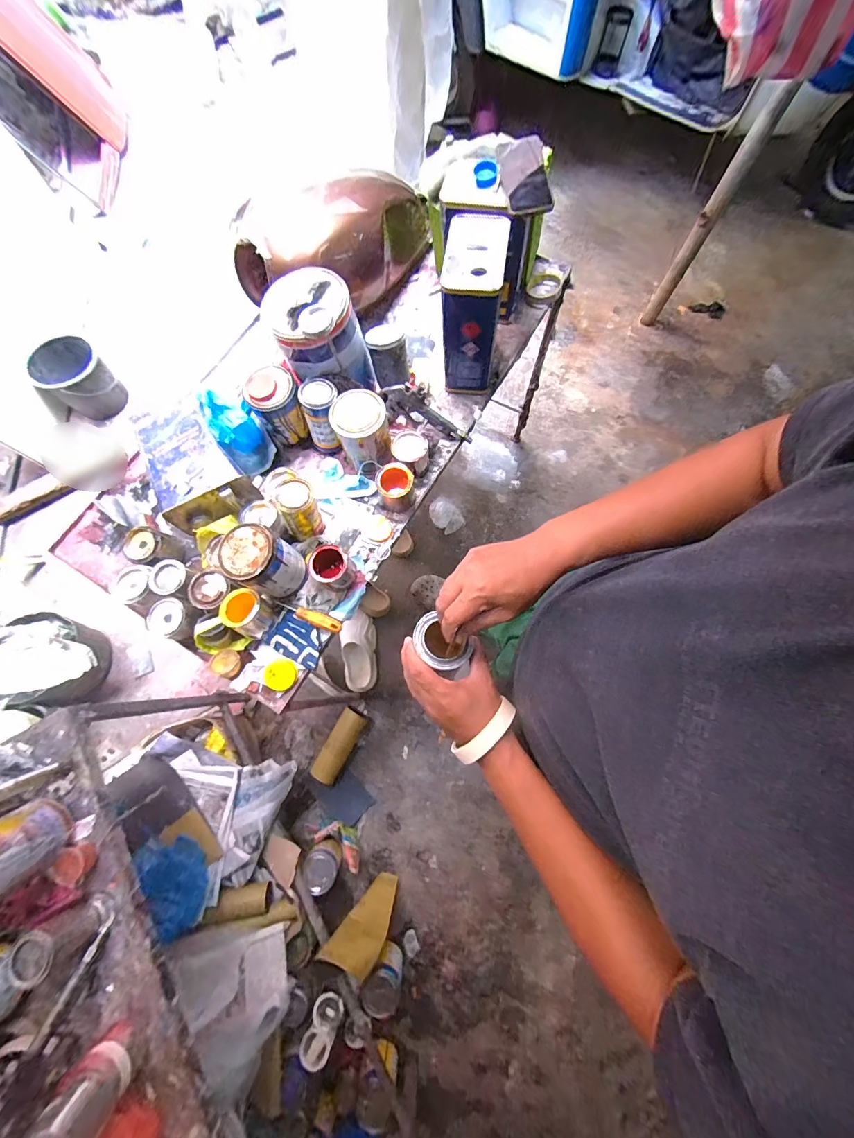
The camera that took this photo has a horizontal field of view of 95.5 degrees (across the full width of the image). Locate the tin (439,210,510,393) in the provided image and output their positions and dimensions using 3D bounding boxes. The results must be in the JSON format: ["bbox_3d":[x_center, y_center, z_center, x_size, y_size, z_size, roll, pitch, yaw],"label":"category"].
[{"bbox_3d":[0.086,-0.521,0.791,0.109,0.254,0.195,3,77,1],"label":"tin"}]

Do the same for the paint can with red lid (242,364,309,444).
[{"bbox_3d":[-0.306,-0.335,0.809,0.095,0.127,0.093,0,77,1],"label":"paint can with red lid"}]

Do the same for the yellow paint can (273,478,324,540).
[{"bbox_3d":[-0.244,-0.115,0.754,0.078,0.119,0.081,-27,78,-6],"label":"yellow paint can"}]

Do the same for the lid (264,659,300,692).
[{"bbox_3d":[-0.271,0.196,0.720,0.064,0.009,0.055,-1,77,0],"label":"lid"}]

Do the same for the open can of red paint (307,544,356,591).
[{"bbox_3d":[-0.179,-0.005,0.739,0.076,0.069,0.075,0,77,1],"label":"open can of red paint"}]

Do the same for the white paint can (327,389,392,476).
[{"bbox_3d":[-0.131,-0.273,0.788,0.100,0.116,0.110,0,77,1],"label":"white paint can"}]

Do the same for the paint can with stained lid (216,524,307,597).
[{"bbox_3d":[-0.298,-0.012,0.707,0.116,0.128,0.105,19,78,5],"label":"paint can with stained lid"}]

